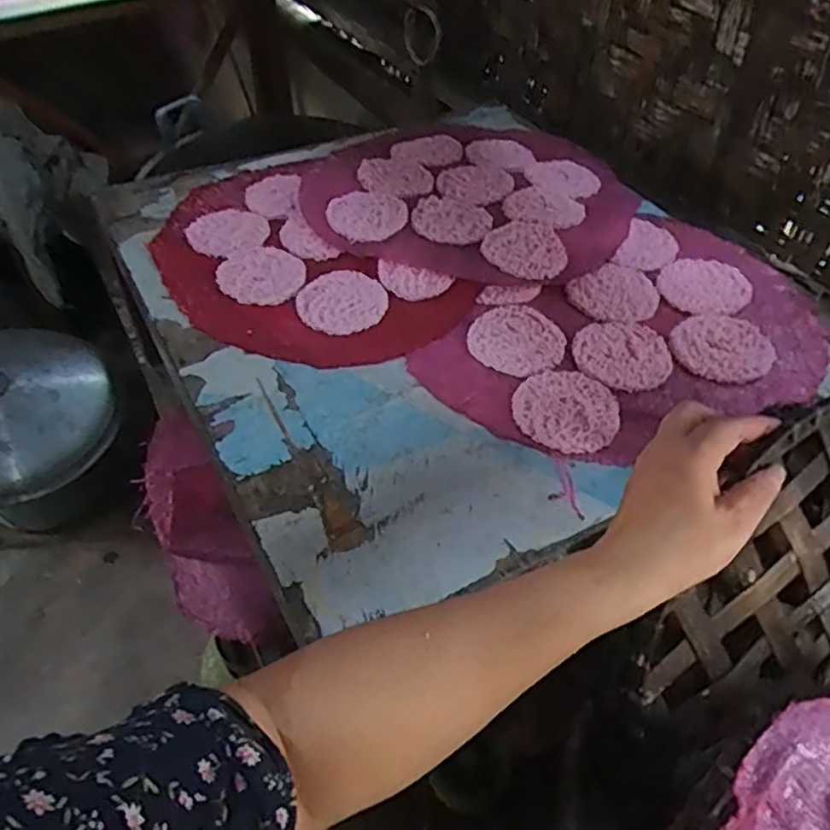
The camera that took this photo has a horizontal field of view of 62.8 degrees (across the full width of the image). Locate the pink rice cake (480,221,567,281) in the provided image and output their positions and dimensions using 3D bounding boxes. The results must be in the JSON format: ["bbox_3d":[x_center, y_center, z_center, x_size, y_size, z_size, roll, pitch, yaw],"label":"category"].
[{"bbox_3d":[0.105,-0.158,0.643,0.076,0.008,0.080,2,47,-2],"label":"pink rice cake"}]

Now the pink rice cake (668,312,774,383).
[{"bbox_3d":[0.258,-0.059,0.570,0.079,0.006,0.077,6,47,2],"label":"pink rice cake"}]

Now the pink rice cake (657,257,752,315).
[{"bbox_3d":[0.267,-0.120,0.626,0.078,0.010,0.086,37,55,26],"label":"pink rice cake"}]

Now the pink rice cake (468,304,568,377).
[{"bbox_3d":[0.085,-0.062,0.569,0.076,0.004,0.078,2,47,-2],"label":"pink rice cake"}]

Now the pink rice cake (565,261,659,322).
[{"bbox_3d":[0.183,-0.109,0.616,0.087,0.006,0.072,-29,56,-27],"label":"pink rice cake"}]

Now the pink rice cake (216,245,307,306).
[{"bbox_3d":[-0.141,-0.132,0.623,0.075,0.009,0.076,-6,48,-9],"label":"pink rice cake"}]

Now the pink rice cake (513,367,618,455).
[{"bbox_3d":[0.116,-0.006,0.519,0.076,0.007,0.081,1,51,-2],"label":"pink rice cake"}]

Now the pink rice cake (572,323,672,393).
[{"bbox_3d":[0.171,-0.049,0.559,0.078,0.004,0.076,1,51,-2],"label":"pink rice cake"}]

